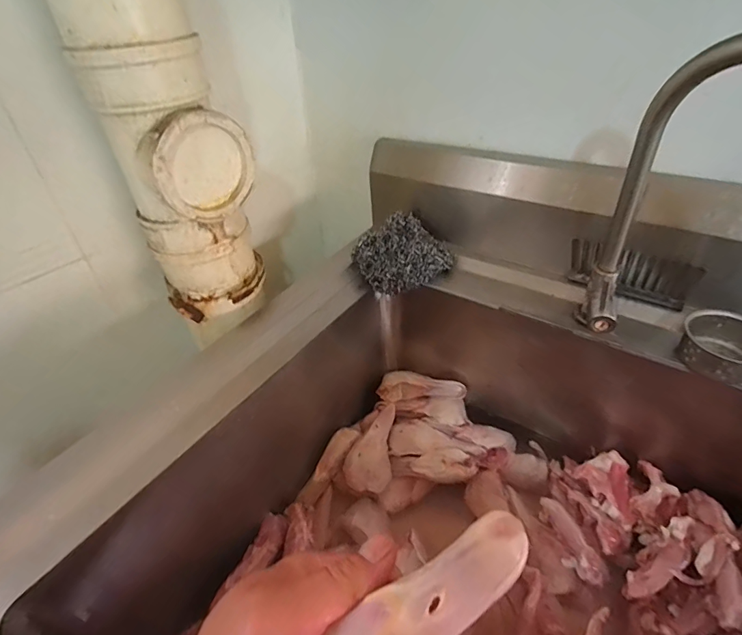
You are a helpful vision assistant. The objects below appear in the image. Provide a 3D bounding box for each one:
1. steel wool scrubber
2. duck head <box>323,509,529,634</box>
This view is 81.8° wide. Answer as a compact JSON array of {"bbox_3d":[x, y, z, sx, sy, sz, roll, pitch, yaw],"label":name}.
[{"bbox_3d":[0.045,-0.088,0.581,0.123,0.052,0.100,-27,44,-26],"label":"steel wool scrubber"},{"bbox_3d":[0.012,0.130,0.175,0.128,0.028,0.034,-44,48,-5],"label":"duck head"}]

